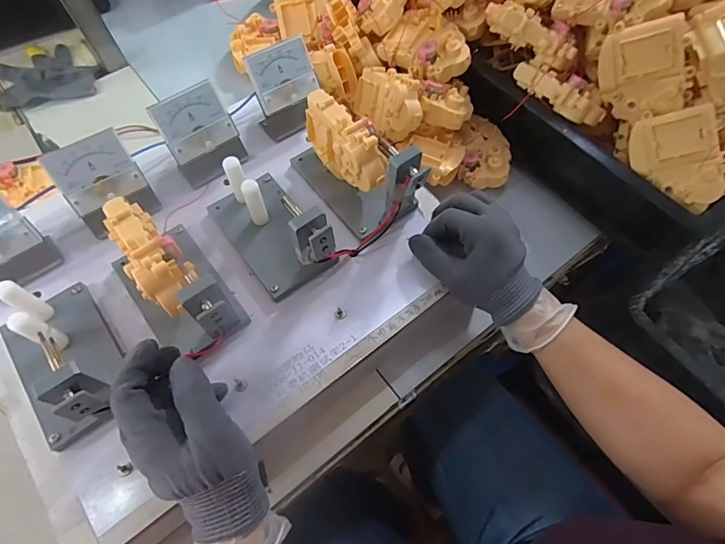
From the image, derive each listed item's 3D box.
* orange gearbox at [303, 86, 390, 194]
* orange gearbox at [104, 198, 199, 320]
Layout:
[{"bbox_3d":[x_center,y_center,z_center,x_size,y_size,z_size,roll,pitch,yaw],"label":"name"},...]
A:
[{"bbox_3d":[-0.014,-0.109,0.404,0.041,0.077,0.099,-32,67,-14],"label":"orange gearbox"},{"bbox_3d":[-0.159,-0.017,0.326,0.036,0.033,0.095,-37,69,-16],"label":"orange gearbox"}]

